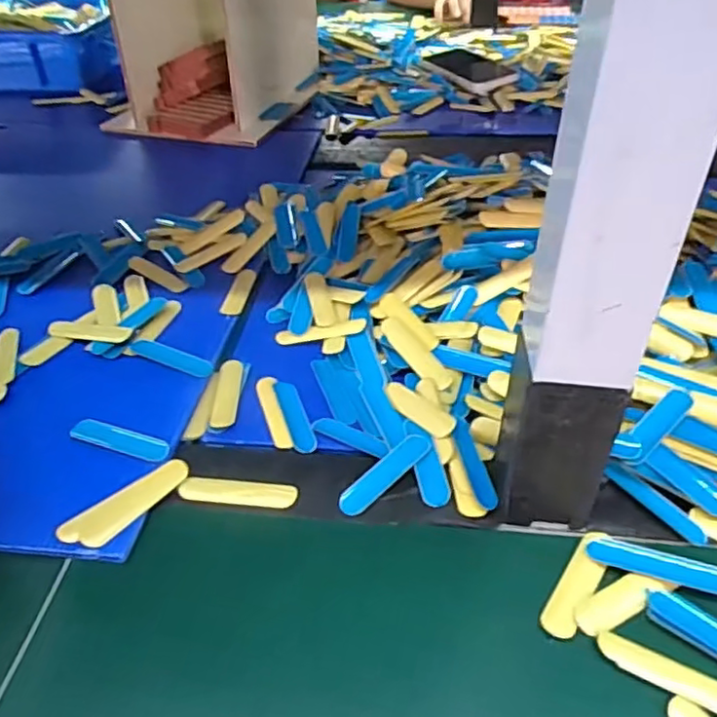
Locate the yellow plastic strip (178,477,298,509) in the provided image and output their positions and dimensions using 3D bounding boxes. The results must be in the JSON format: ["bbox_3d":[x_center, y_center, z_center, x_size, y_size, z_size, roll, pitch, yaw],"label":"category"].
[{"bbox_3d":[-0.064,0.071,0.342,0.062,0.004,0.016,3,41,5],"label":"yellow plastic strip"}]

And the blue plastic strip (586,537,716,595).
[{"bbox_3d":[0.140,0.096,0.299,0.062,0.006,0.014,14,43,17],"label":"blue plastic strip"}]

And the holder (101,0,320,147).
[{"bbox_3d":[-0.166,-0.401,0.751,0.182,0.185,0.264,10,42,13],"label":"holder"}]

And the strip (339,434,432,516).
[{"bbox_3d":[0.015,0.062,0.346,0.017,0.004,0.062,36,59,26],"label":"strip"}]

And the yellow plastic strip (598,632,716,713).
[{"bbox_3d":[0.132,0.130,0.259,0.066,0.004,0.014,19,44,22],"label":"yellow plastic strip"}]

